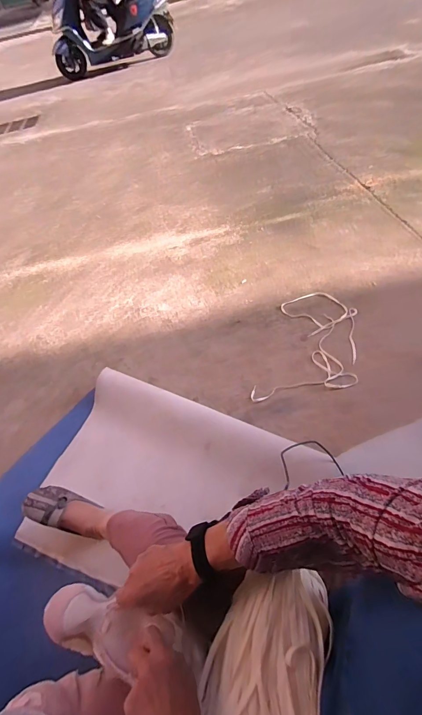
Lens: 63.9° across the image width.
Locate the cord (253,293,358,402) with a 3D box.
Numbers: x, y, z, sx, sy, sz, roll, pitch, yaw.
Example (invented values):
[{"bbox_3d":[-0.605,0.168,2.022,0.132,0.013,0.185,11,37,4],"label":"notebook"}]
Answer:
[{"bbox_3d":[0.362,-0.049,1.196,0.292,0.018,0.541,12,50,17],"label":"cord"}]

